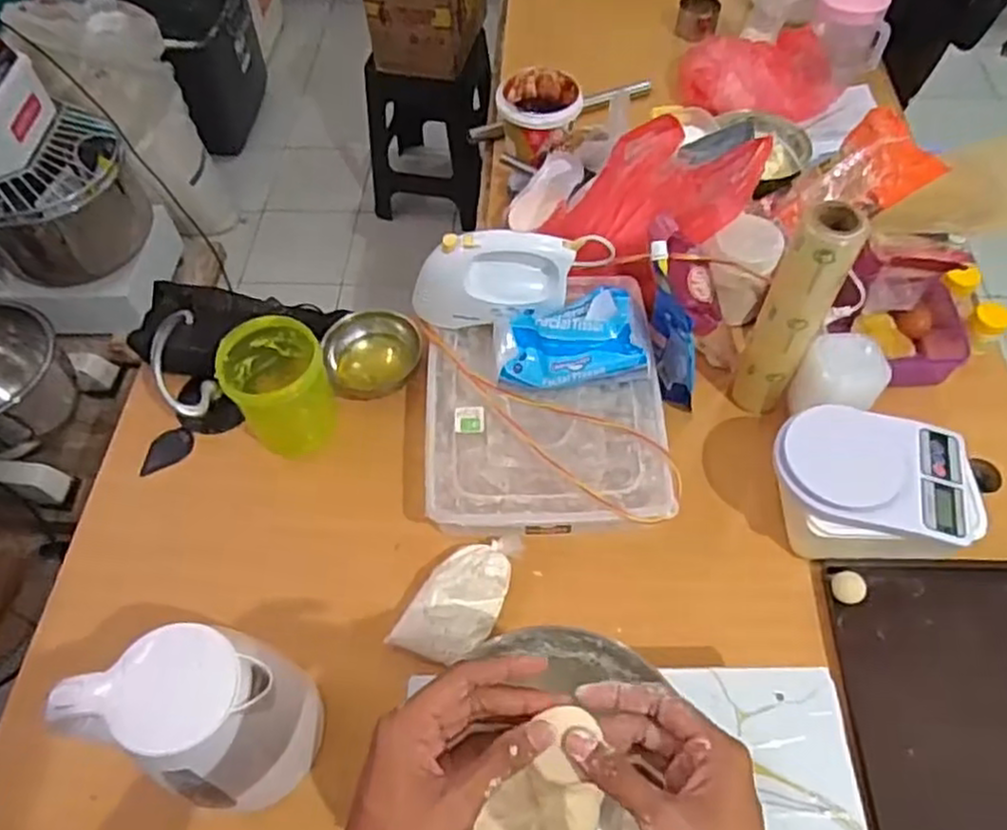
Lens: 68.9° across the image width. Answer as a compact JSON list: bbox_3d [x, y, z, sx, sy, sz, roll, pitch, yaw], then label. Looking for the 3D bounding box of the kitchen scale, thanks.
[{"bbox_3d":[0.401,0.057,0.784,0.215,0.031,0.142,14,59,11],"label":"kitchen scale"}]

